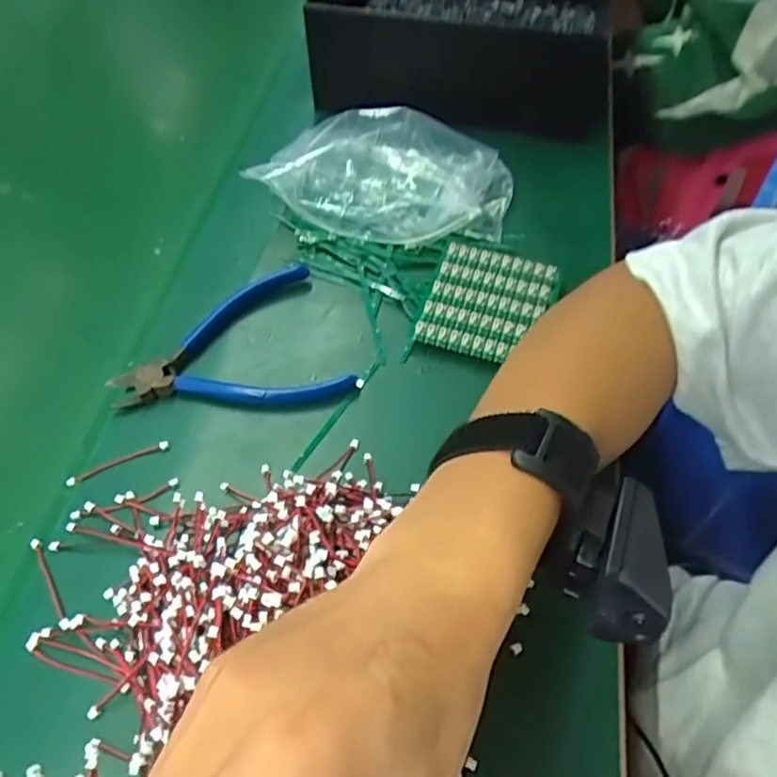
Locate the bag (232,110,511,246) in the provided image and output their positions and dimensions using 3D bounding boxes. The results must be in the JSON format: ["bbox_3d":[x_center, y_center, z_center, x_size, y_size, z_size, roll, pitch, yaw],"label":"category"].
[{"bbox_3d":[-0.001,-0.147,0.444,0.184,0.054,0.091,-4,57,1],"label":"bag"}]

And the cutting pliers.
[{"bbox_3d":[-0.100,-0.020,0.395,0.135,0.015,0.106,-22,58,-11],"label":"cutting pliers"}]

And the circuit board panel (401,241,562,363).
[{"bbox_3d":[0.063,-0.055,0.412,0.078,0.013,0.085,15,59,12],"label":"circuit board panel"}]

